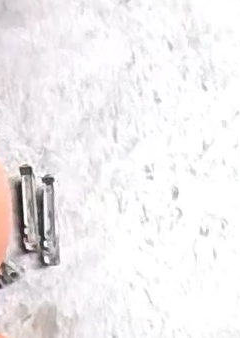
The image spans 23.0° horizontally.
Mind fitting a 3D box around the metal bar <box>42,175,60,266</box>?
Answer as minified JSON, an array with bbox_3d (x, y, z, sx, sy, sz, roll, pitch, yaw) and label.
[{"bbox_3d":[-0.107,0.076,0.892,0.024,0.022,0.150,-4,53,-6],"label":"metal bar"}]

